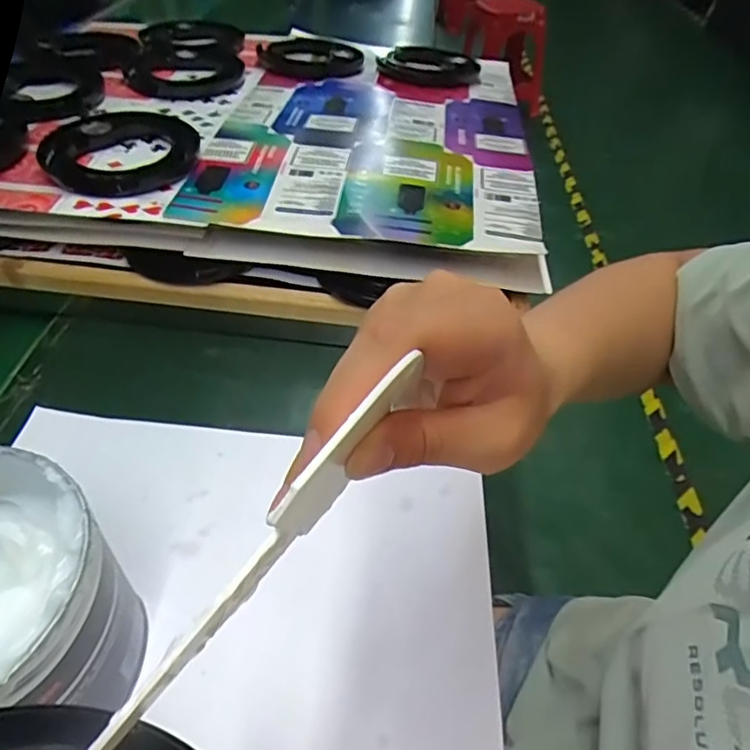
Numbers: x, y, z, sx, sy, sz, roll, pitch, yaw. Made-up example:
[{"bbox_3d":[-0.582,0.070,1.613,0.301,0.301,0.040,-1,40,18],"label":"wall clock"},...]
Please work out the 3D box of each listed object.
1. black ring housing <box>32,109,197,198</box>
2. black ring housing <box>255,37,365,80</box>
[{"bbox_3d":[-0.222,-0.191,0.498,0.123,0.025,0.105,4,44,1],"label":"black ring housing"},{"bbox_3d":[-0.083,-0.380,0.688,0.121,0.019,0.084,21,47,18],"label":"black ring housing"}]

